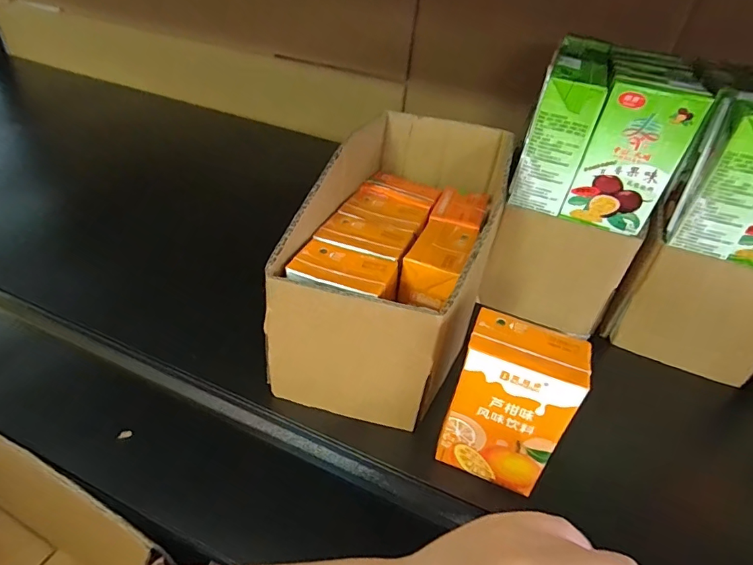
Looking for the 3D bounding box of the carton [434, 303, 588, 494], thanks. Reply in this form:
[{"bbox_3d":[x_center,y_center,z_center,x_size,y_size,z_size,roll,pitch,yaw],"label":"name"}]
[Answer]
[{"bbox_3d":[0.080,0.074,0.278,0.063,0.102,0.042,18,40,13],"label":"carton"}]

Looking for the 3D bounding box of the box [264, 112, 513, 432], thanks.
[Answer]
[{"bbox_3d":[0.021,-0.022,0.361,0.125,0.135,0.230,18,40,13],"label":"box"}]

